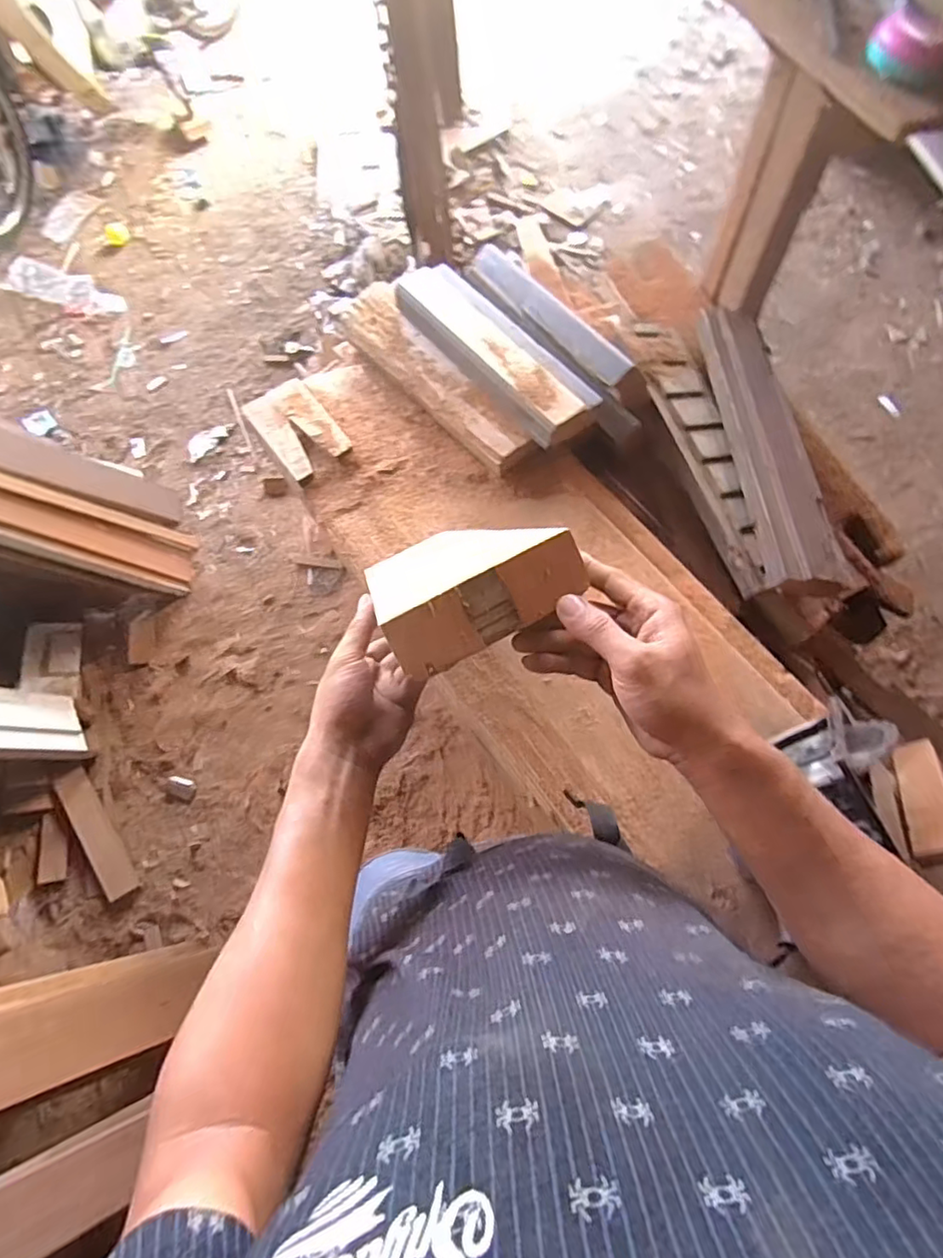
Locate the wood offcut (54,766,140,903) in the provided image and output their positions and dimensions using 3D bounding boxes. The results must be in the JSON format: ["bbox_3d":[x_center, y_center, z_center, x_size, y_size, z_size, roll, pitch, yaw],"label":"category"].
[{"bbox_3d":[-0.903,0.490,1.453,0.074,0.014,0.323,-29,83,-20],"label":"wood offcut"}]

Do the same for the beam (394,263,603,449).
[{"bbox_3d":[0.034,-0.479,1.031,0.121,0.073,0.440,-36,72,-8],"label":"beam"}]

